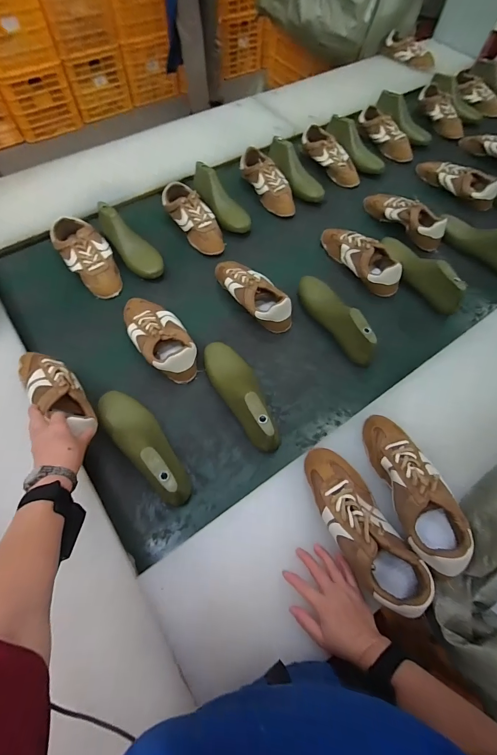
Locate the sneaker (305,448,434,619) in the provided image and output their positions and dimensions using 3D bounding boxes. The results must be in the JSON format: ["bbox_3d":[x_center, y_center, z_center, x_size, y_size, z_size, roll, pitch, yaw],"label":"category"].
[{"bbox_3d":[0.171,0.222,0.515,0.094,0.076,0.248,-26,65,-15],"label":"sneaker"}]

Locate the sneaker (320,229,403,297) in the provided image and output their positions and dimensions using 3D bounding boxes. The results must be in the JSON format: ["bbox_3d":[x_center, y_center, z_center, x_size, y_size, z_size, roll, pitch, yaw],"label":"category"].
[{"bbox_3d":[0.284,-0.311,0.850,0.087,0.070,0.249,-29,68,-15],"label":"sneaker"}]

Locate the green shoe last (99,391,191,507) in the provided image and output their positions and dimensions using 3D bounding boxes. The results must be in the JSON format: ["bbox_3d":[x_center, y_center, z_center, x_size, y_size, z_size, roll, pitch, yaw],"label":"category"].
[{"bbox_3d":[-0.188,0.125,0.616,0.077,0.101,0.234,-35,54,-18],"label":"green shoe last"}]

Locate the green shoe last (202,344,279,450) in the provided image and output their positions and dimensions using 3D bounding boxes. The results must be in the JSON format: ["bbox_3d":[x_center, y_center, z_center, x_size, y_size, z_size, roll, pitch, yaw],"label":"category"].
[{"bbox_3d":[-0.006,0.024,0.650,0.075,0.086,0.237,-30,68,-16],"label":"green shoe last"}]

